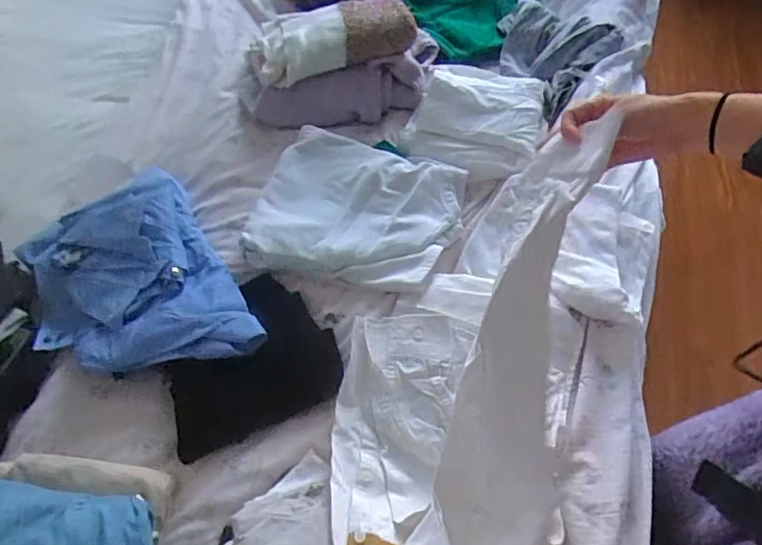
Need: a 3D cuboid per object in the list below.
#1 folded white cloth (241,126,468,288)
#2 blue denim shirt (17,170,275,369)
[{"bbox_3d":[-0.037,-0.102,0.860,0.312,0.035,0.253,10,61,9],"label":"folded white cloth"},{"bbox_3d":[-0.378,0.018,0.813,0.272,0.057,0.378,-30,62,-14],"label":"blue denim shirt"}]

